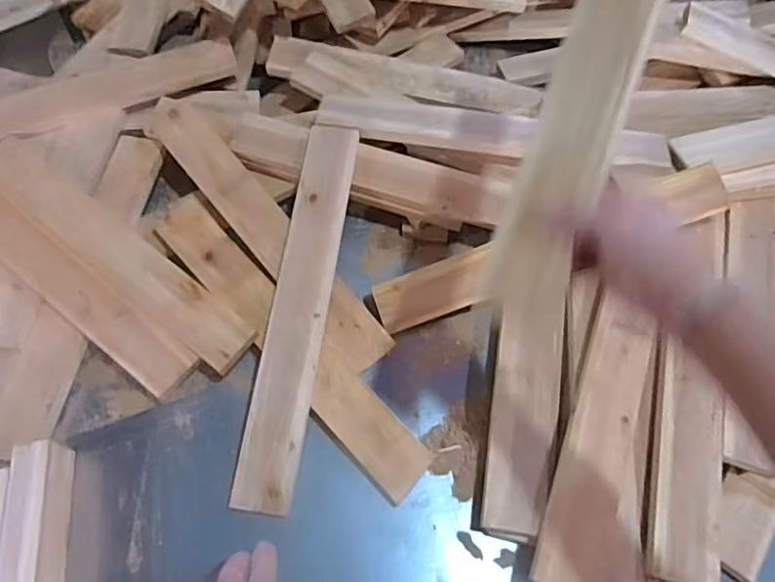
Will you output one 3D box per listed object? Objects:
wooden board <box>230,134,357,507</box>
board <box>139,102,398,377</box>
[{"bbox_3d":[-0.110,0.009,0.714,0.071,0.018,0.512,8,70,0],"label":"wooden board"},{"bbox_3d":[-0.178,-0.098,0.777,0.079,0.019,0.511,-40,77,-11],"label":"board"}]

